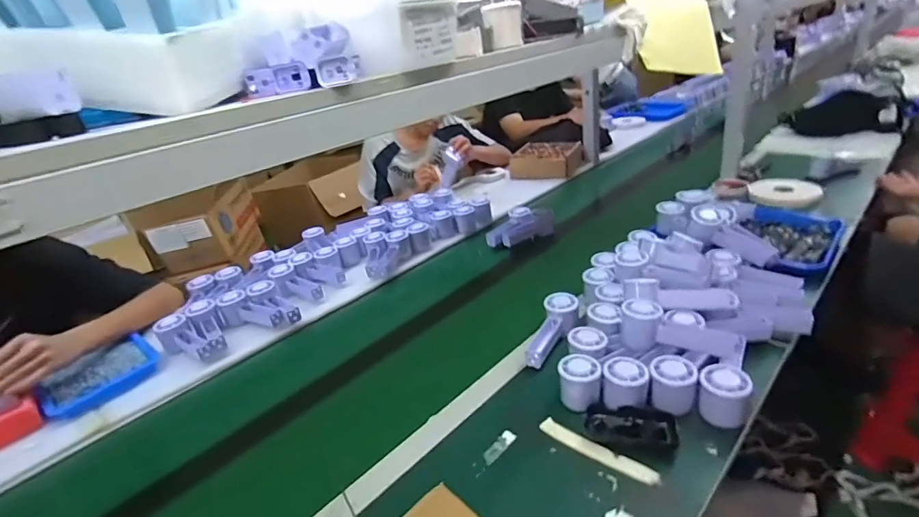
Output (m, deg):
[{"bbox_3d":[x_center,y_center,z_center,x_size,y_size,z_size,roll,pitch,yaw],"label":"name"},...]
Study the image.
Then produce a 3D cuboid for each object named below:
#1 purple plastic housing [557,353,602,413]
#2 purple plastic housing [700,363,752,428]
[{"bbox_3d":[0.168,0.174,0.640,0.055,0.056,0.058,-1,26,14],"label":"purple plastic housing"},{"bbox_3d":[0.337,0.177,0.588,0.055,0.066,0.050,9,30,32],"label":"purple plastic housing"}]

